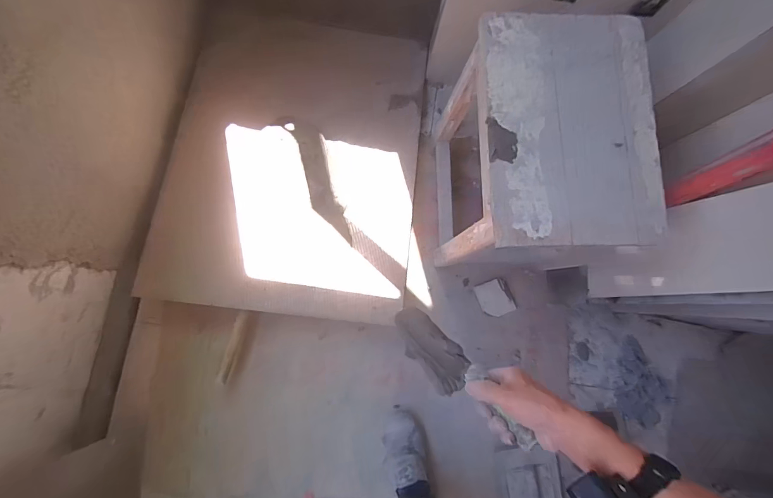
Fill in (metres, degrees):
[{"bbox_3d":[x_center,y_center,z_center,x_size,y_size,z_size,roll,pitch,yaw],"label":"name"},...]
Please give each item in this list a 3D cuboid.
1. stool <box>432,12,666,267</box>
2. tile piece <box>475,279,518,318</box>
[{"bbox_3d":[0.261,-0.160,0.713,0.255,0.368,0.358,1,82,-4],"label":"stool"},{"bbox_3d":[0.280,0.126,0.930,0.084,0.008,0.093,-21,84,-6],"label":"tile piece"}]

